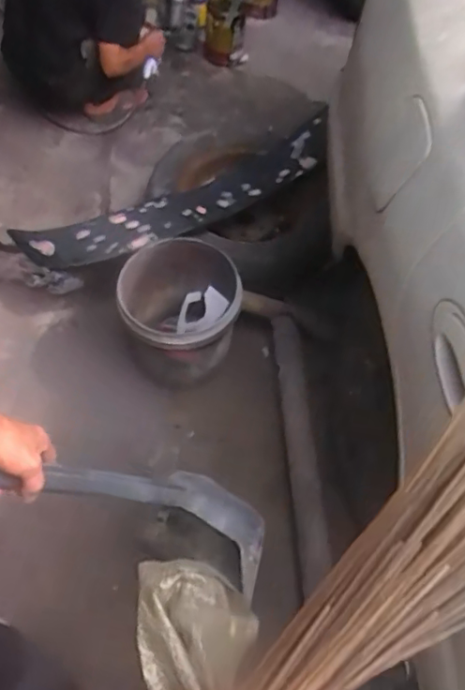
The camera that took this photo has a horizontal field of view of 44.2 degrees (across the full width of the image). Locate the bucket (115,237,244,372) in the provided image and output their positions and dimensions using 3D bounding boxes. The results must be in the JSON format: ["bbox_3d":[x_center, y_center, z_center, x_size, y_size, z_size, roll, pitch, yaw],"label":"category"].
[{"bbox_3d":[-0.143,-0.065,1.506,0.290,0.299,0.318,0,55,-9],"label":"bucket"}]

